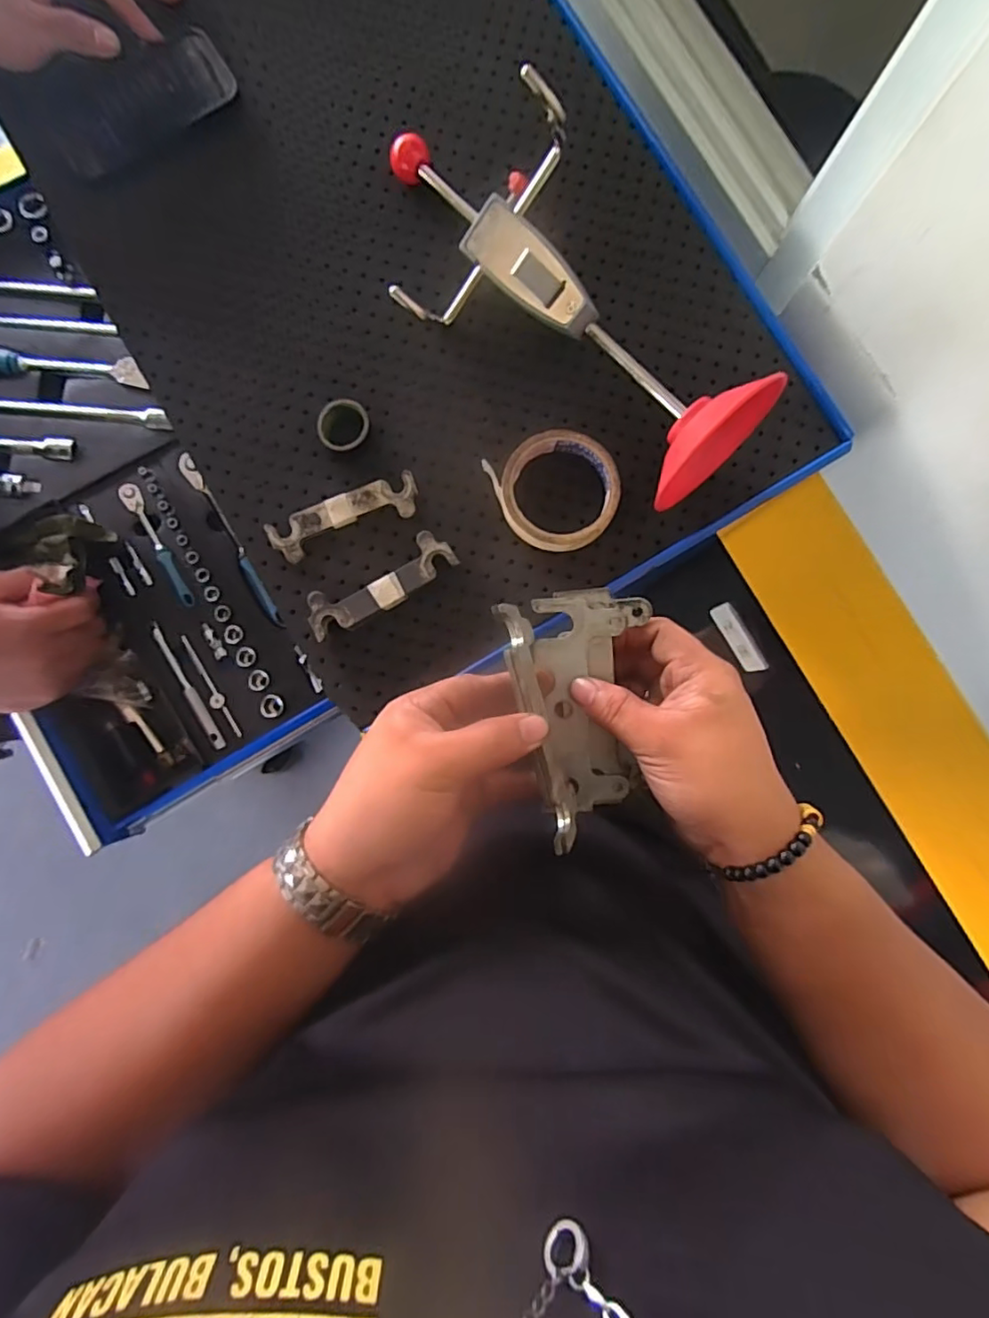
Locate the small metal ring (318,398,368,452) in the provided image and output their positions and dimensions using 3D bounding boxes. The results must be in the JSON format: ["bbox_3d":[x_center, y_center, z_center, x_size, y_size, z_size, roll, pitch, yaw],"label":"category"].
[{"bbox_3d":[-0.118,-0.183,0.463,0.038,0.022,0.042,-3,86,-1],"label":"small metal ring"}]

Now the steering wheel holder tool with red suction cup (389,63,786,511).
[{"bbox_3d":[0.046,-0.282,0.436,0.150,0.118,0.369,-42,88,-3],"label":"steering wheel holder tool with red suction cup"}]

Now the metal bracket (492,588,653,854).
[{"bbox_3d":[0.038,0.031,0.311,0.083,0.062,0.127,-5,100,-1],"label":"metal bracket"}]

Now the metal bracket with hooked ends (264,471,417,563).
[{"bbox_3d":[-0.118,-0.113,0.462,0.120,0.010,0.037,-24,87,-2],"label":"metal bracket with hooked ends"}]

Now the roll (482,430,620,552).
[{"bbox_3d":[0.051,-0.133,0.461,0.092,0.023,0.097,0,86,-1],"label":"roll"}]

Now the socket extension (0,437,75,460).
[{"bbox_3d":[-0.459,-0.202,0.552,0.121,0.015,0.019,3,86,-1],"label":"socket extension"}]

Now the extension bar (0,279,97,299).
[{"bbox_3d":[-0.446,-0.358,0.562,0.118,0.008,0.014,2,86,-1],"label":"extension bar"}]

